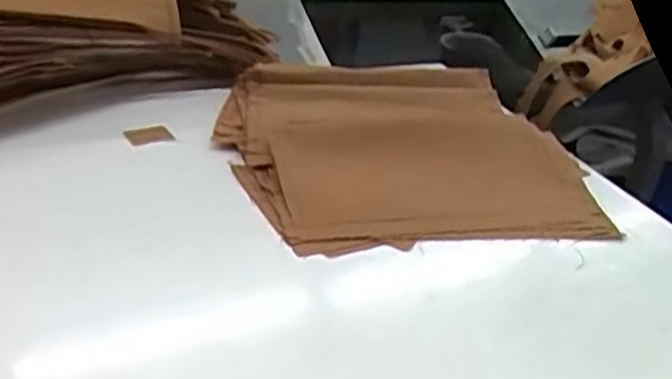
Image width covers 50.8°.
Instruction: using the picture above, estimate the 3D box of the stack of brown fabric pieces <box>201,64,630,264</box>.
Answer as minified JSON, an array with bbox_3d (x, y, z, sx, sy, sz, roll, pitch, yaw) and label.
[{"bbox_3d":[0.048,-0.030,0.532,0.253,0.048,0.201,-3,31,-17],"label":"stack of brown fabric pieces"}]

